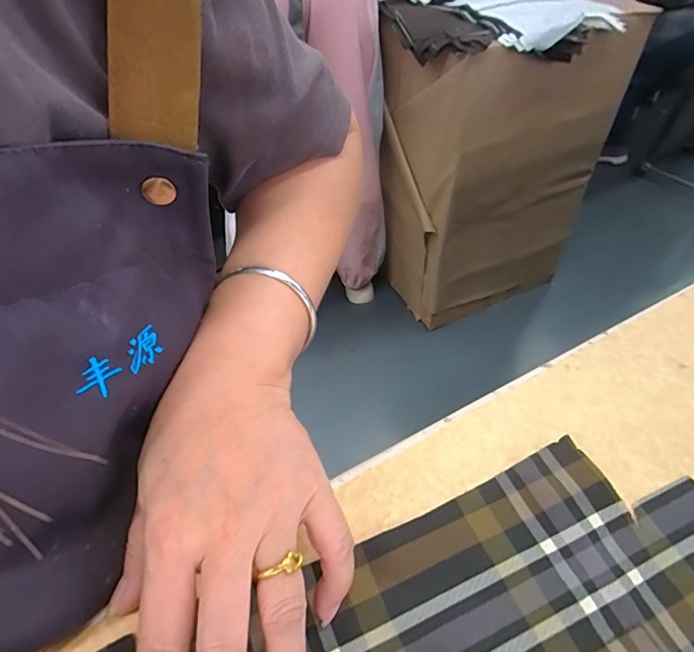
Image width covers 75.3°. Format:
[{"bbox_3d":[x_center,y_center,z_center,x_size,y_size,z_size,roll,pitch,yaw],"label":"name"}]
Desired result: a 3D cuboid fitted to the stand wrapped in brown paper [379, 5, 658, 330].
[{"bbox_3d":[0.357,-0.375,1.163,0.459,0.723,0.360,-27,51,-20],"label":"stand wrapped in brown paper"}]

